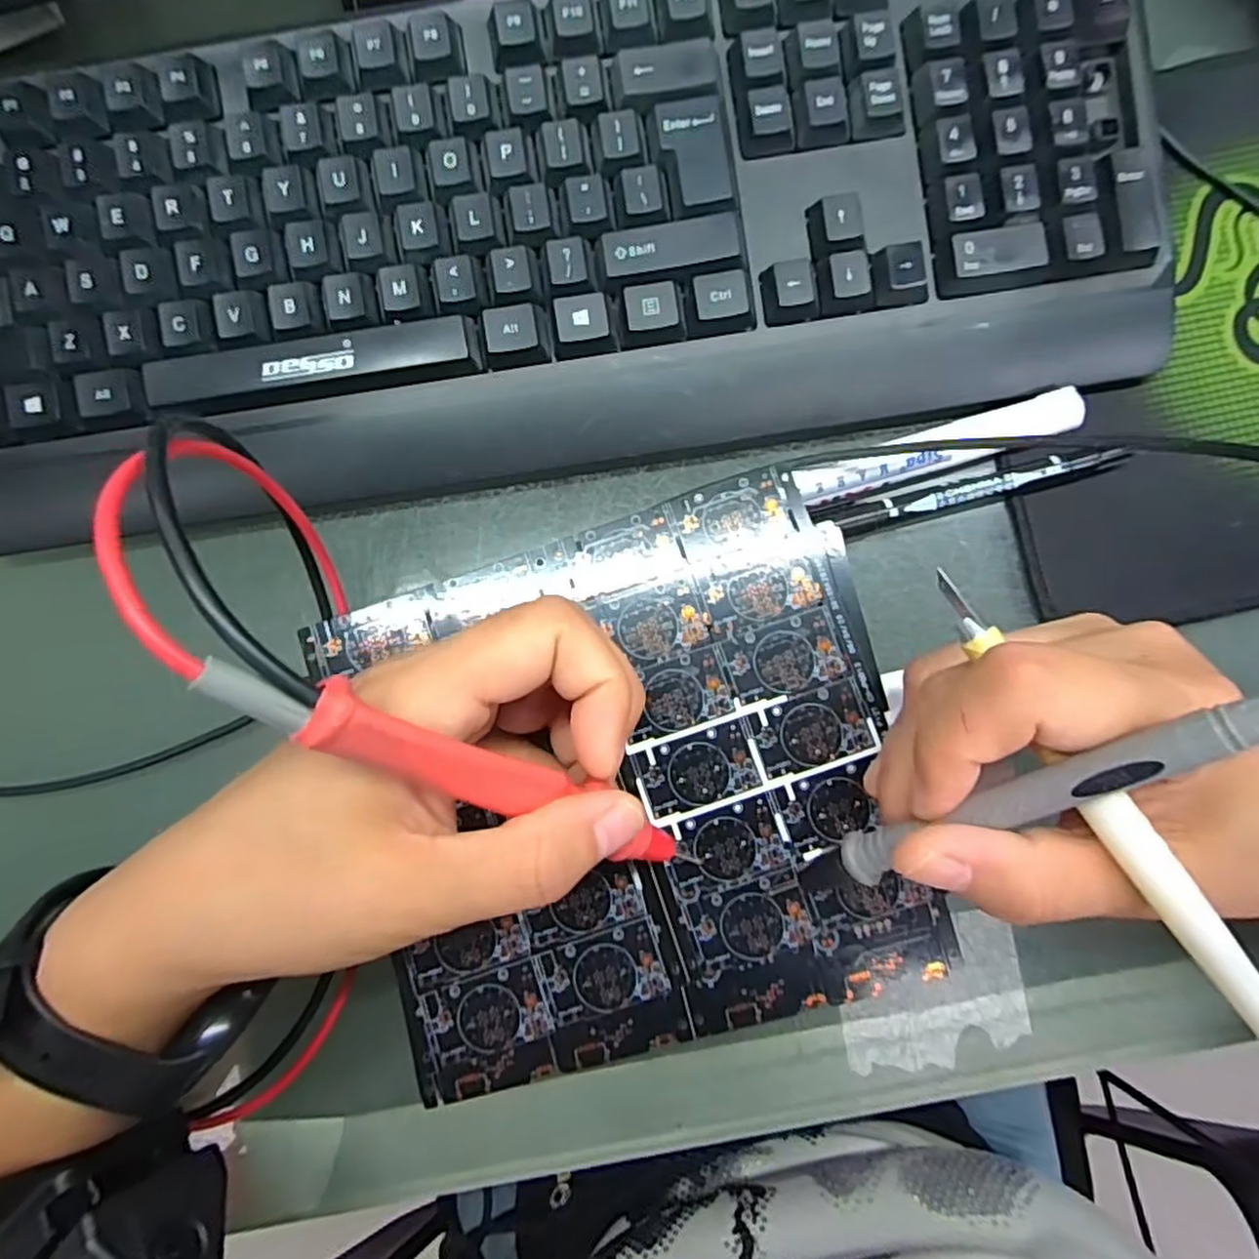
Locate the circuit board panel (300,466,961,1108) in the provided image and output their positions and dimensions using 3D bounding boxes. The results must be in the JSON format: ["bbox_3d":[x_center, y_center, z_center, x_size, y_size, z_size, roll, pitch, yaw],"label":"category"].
[{"bbox_3d":[0.000,0.047,0.219,0.165,0.004,0.159,-15,84,-1],"label":"circuit board panel"}]

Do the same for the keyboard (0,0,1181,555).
[{"bbox_3d":[-0.033,-0.139,0.250,0.427,0.041,0.155,-9,85,0],"label":"keyboard"}]

